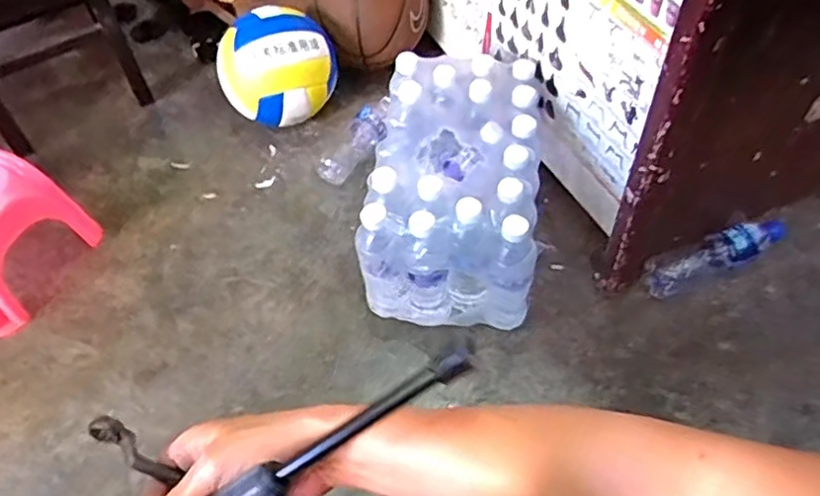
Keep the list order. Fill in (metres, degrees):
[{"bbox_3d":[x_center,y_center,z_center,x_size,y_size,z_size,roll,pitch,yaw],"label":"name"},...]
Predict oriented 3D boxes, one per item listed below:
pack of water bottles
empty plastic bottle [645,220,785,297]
[{"bbox_3d":[0.071,-0.089,1.007,0.221,0.220,0.352,5,54,7],"label":"pack of water bottles"},{"bbox_3d":[0.460,0.012,0.995,0.237,0.052,0.051,-20,54,-10],"label":"empty plastic bottle"}]

